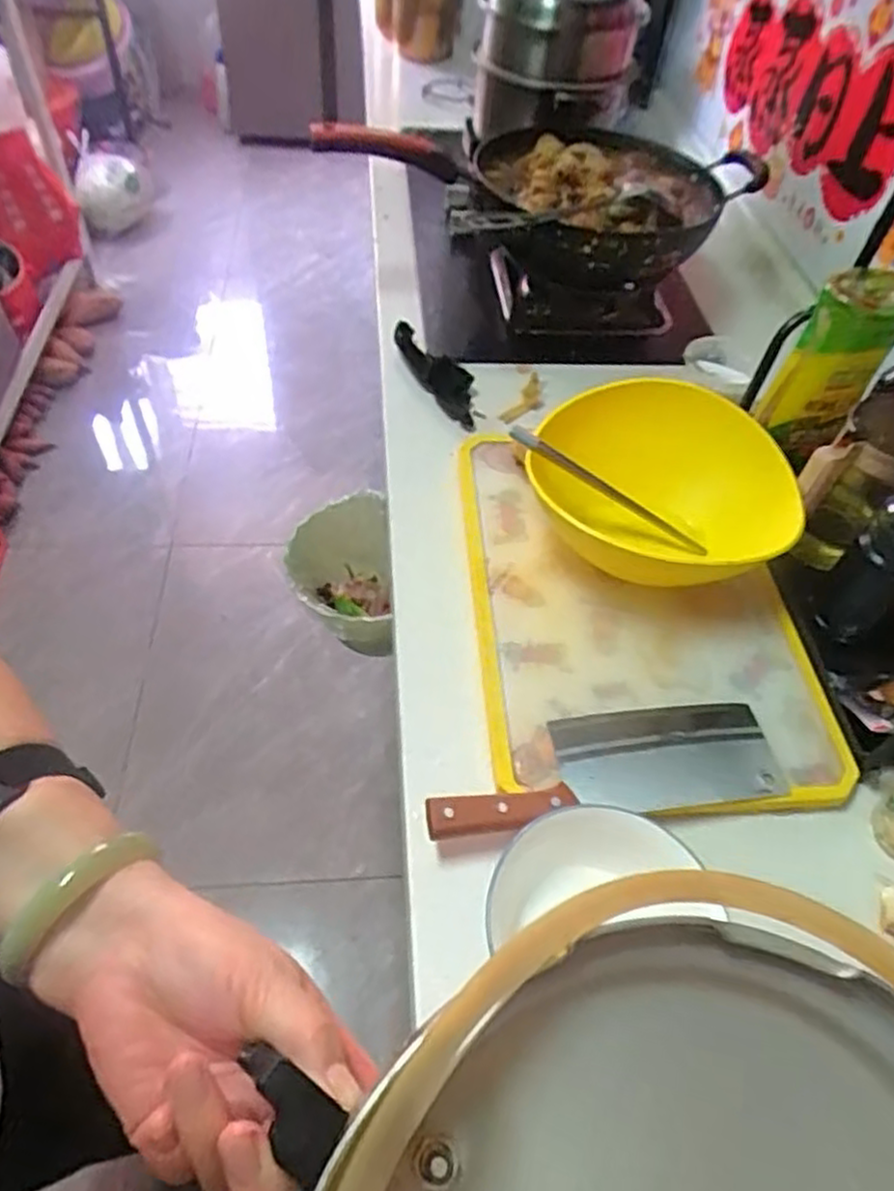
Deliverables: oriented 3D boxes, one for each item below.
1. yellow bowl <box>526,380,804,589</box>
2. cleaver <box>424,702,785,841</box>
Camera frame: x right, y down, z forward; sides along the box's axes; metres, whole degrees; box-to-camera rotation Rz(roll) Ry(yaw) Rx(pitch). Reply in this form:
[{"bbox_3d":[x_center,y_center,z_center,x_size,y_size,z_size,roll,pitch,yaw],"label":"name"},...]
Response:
[{"bbox_3d":[0.207,-0.101,0.711,0.257,0.115,0.196,7,52,0],"label":"yellow bowl"},{"bbox_3d":[0.128,0.133,0.578,0.289,0.026,0.088,-5,53,-9],"label":"cleaver"}]

